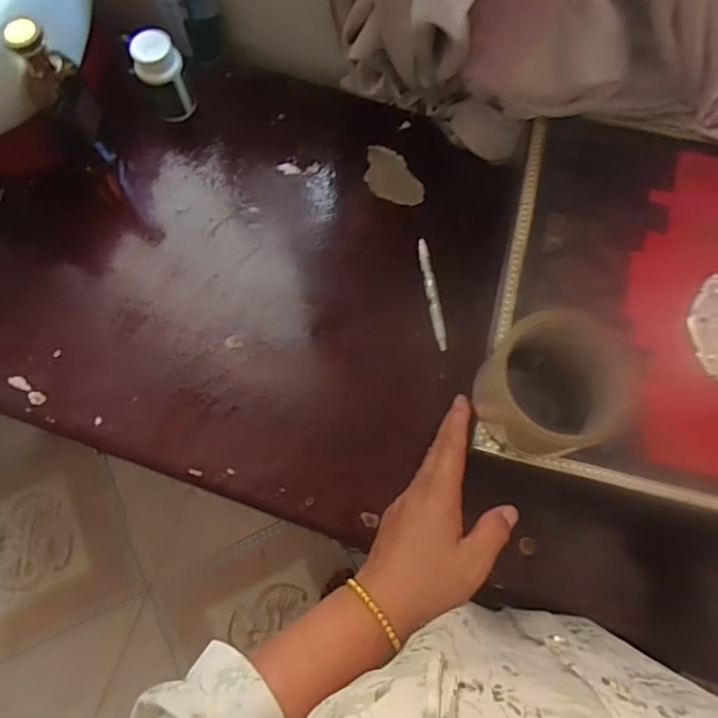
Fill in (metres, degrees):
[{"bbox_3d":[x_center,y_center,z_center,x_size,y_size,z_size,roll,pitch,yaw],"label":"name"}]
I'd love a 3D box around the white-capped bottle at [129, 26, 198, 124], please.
[{"bbox_3d":[-0.204,-0.293,0.569,0.048,0.087,0.037,-23,74,-8],"label":"white-capped bottle"}]

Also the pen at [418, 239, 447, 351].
[{"bbox_3d":[0.073,-0.066,0.542,0.013,0.007,0.119,-8,72,-3],"label":"pen"}]

